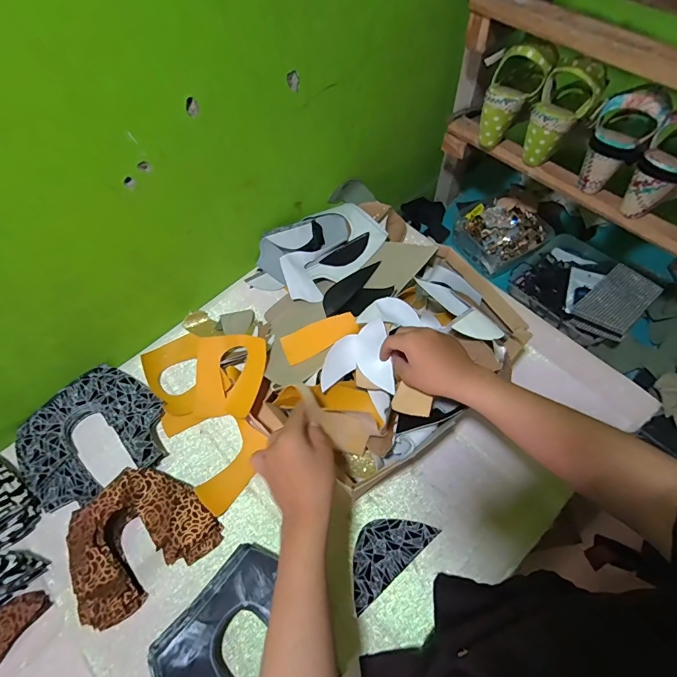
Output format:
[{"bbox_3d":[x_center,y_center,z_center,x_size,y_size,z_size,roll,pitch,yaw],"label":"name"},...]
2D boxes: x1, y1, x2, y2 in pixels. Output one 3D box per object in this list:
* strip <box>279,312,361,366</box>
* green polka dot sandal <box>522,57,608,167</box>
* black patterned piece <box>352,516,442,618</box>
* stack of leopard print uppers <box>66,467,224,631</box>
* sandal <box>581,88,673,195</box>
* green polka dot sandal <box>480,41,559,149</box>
[{"bbox_3d":[-0.027,-0.002,0.546,0.111,0.008,0.045,-24,66,12],"label":"strip"},{"bbox_3d":[0.325,-0.339,0.602,0.064,0.145,0.076,-21,57,-45],"label":"green polka dot sandal"},{"bbox_3d":[0.058,0.271,0.511,0.131,0.006,0.066,-37,66,-17],"label":"black patterned piece"},{"bbox_3d":[-0.261,0.251,0.505,0.177,0.042,0.141,-35,66,-16],"label":"stack of leopard print uppers"},{"bbox_3d":[0.403,-0.288,0.576,0.079,0.128,0.092,32,67,18],"label":"sandal"},{"bbox_3d":[0.266,-0.389,0.633,0.080,0.152,0.070,44,34,22],"label":"green polka dot sandal"}]

